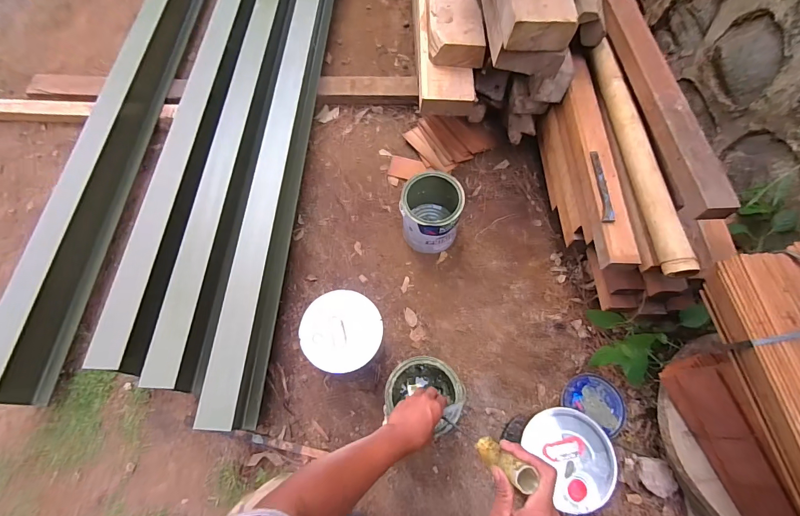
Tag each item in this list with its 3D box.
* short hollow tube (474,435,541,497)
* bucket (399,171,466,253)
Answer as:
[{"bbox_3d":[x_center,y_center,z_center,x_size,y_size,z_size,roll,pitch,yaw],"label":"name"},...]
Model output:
[{"bbox_3d":[0.130,0.261,0.489,0.031,0.127,0.031,1,83,-10],"label":"short hollow tube"},{"bbox_3d":[0.086,-0.128,1.075,0.161,0.188,0.186,-1,67,0],"label":"bucket"}]

